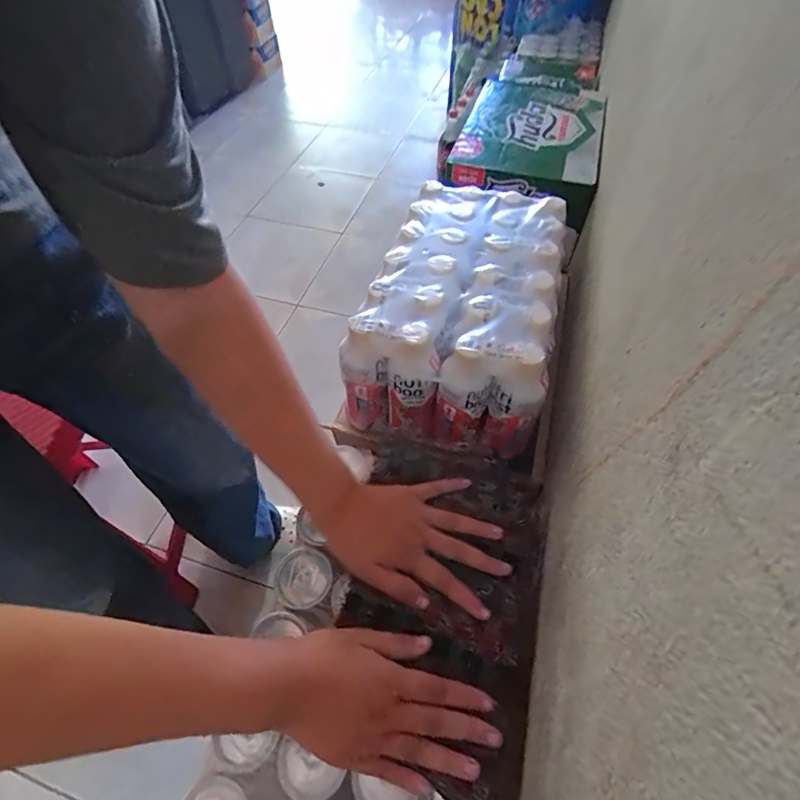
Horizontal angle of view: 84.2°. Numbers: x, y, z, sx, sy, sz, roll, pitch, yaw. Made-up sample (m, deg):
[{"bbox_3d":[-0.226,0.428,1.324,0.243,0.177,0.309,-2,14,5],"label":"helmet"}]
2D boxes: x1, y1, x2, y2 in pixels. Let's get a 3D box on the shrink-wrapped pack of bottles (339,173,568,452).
[{"bbox_3d":[0.086,-0.128,0.576,0.213,0.140,0.350,14,56,10],"label":"shrink-wrapped pack of bottles"}]

